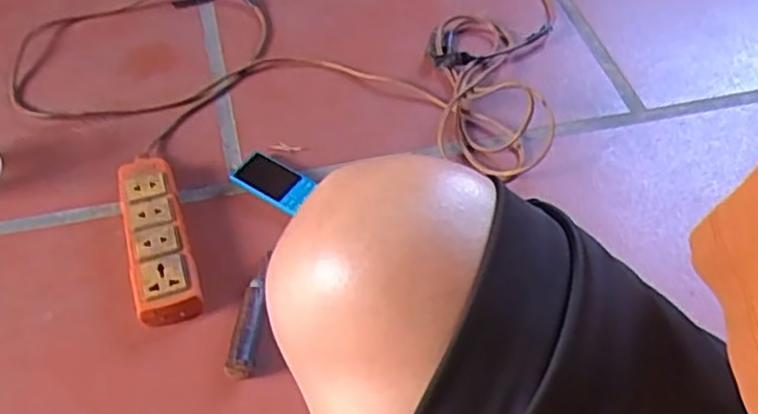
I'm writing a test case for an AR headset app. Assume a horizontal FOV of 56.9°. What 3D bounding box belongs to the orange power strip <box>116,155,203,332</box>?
[{"bbox_3d":[-0.236,0.028,0.743,0.065,0.044,0.210,-15,54,-13],"label":"orange power strip"}]

